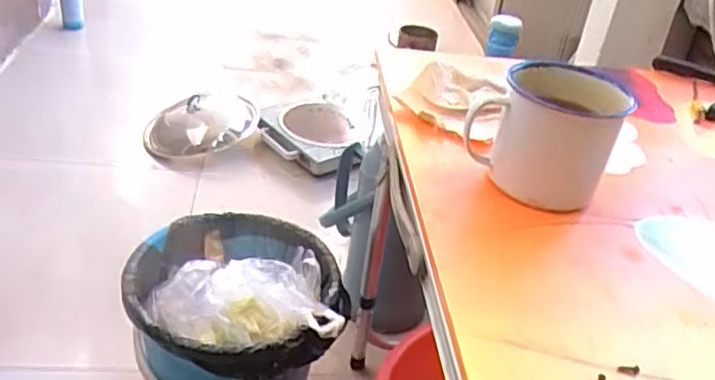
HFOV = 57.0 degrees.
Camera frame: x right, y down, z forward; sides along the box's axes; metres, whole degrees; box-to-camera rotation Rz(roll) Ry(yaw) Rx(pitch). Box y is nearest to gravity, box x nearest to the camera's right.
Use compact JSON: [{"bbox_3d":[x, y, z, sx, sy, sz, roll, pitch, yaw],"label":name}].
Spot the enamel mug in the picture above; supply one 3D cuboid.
[{"bbox_3d":[0.161,-0.058,0.582,0.123,0.106,0.107,14,35,11],"label":"enamel mug"}]

